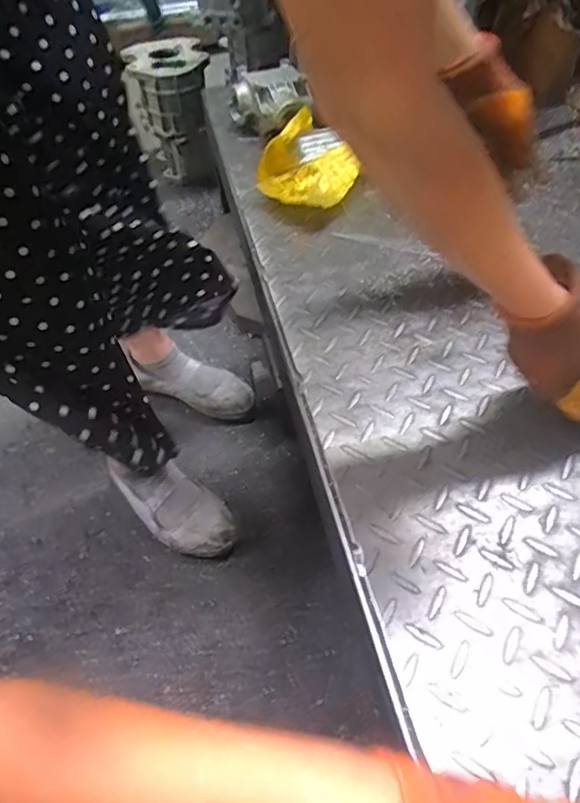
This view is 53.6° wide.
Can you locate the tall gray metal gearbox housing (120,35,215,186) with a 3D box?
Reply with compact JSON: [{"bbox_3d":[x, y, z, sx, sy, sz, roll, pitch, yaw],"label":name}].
[{"bbox_3d":[-0.260,-0.642,1.308,0.179,0.272,0.190,-13,50,-6],"label":"tall gray metal gearbox housing"}]

